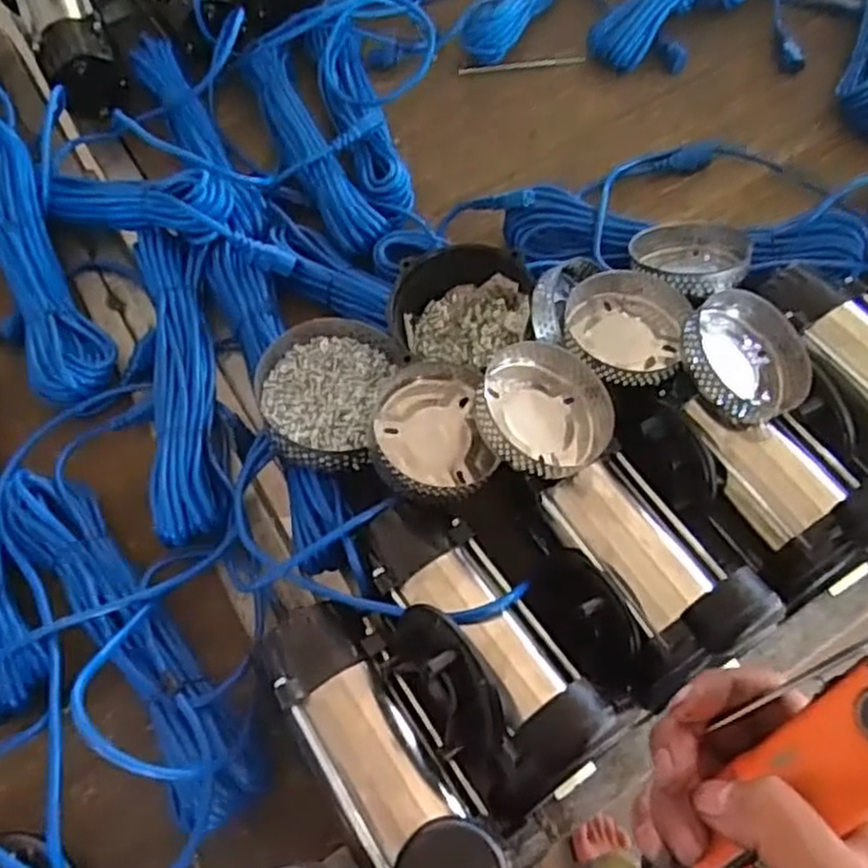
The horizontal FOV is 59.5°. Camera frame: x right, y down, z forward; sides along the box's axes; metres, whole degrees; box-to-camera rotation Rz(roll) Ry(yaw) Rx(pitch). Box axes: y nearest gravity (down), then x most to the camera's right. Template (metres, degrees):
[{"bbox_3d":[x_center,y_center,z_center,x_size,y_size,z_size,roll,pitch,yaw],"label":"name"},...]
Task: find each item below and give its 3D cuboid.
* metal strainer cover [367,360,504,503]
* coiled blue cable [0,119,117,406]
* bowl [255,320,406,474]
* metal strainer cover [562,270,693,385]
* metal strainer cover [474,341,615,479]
[{"bbox_3d":[-0.002,-0.006,0.594,0.100,0.042,0.113,-13,64,-3],"label":"metal strainer cover"},{"bbox_3d":[-0.407,-0.180,0.769,0.074,0.045,0.339,-25,65,-9],"label":"coiled blue cable"},{"bbox_3d":[-0.088,-0.033,0.666,0.131,0.044,0.145,-5,63,1],"label":"bowl"},{"bbox_3d":[0.156,-0.090,0.640,0.111,0.043,0.118,10,65,8],"label":"metal strainer cover"},{"bbox_3d":[0.084,-0.015,0.594,0.110,0.039,0.114,38,59,-5],"label":"metal strainer cover"}]

